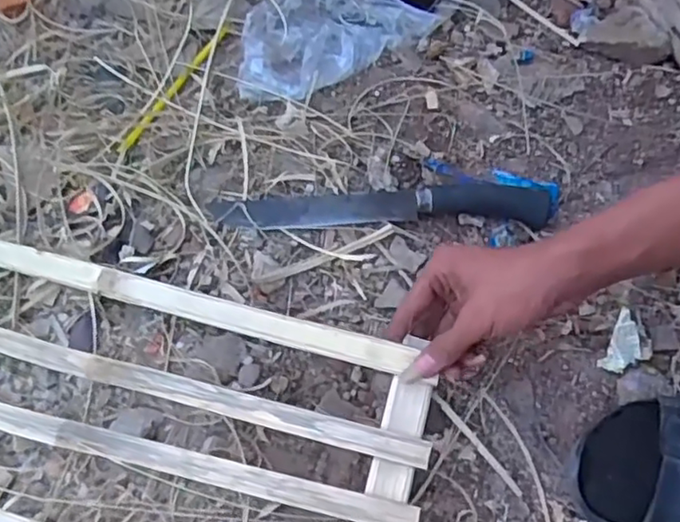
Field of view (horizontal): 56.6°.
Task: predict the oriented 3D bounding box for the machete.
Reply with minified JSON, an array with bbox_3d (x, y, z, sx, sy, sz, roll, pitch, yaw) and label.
[{"bbox_3d":[0.037,-0.053,0.561,0.297,0.019,0.043,-1,61,-3],"label":"machete"}]

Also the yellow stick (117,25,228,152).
[{"bbox_3d":[-0.164,-0.176,0.637,0.012,0.008,0.191,24,63,10],"label":"yellow stick"}]

